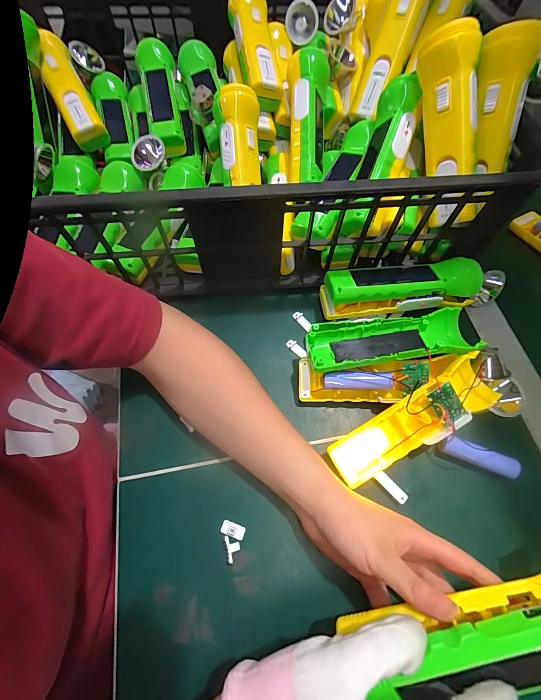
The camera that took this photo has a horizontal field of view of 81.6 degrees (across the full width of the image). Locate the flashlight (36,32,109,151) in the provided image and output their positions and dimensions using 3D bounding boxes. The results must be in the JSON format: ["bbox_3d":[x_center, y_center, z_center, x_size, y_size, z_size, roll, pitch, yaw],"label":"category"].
[{"bbox_3d":[-0.262,-0.335,0.411,0.044,0.045,0.157,-25,84,-12],"label":"flashlight"}]

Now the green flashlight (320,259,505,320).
[{"bbox_3d":[0.162,-0.068,0.350,0.206,0.045,0.051,-5,65,-3],"label":"green flashlight"}]

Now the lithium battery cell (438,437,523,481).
[{"bbox_3d":[0.192,0.101,0.293,0.067,0.020,0.018,18,66,8],"label":"lithium battery cell"}]

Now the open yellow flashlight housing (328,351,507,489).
[{"bbox_3d":[0.130,0.063,0.282,0.163,0.035,0.050,-29,68,-13],"label":"open yellow flashlight housing"}]

